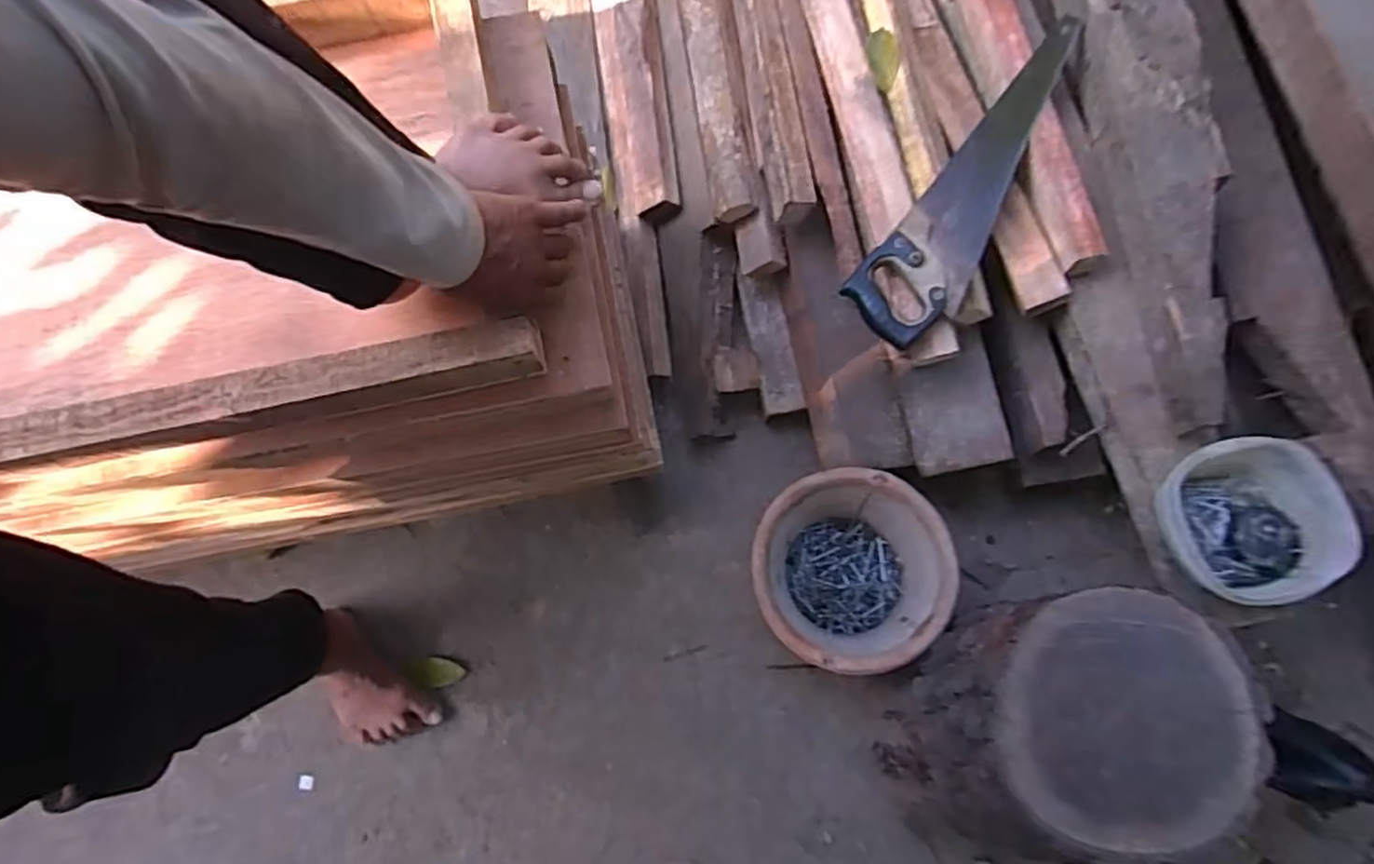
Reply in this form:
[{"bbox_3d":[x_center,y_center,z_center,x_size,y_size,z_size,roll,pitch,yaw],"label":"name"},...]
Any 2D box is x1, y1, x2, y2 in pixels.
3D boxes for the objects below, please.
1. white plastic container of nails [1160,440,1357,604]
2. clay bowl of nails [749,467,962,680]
[{"bbox_3d":[0.626,0.099,0.823,0.183,0.076,0.168,-16,72,-5],"label":"white plastic container of nails"},{"bbox_3d":[0.216,0.188,1.010,0.252,0.178,0.245,0,71,0],"label":"clay bowl of nails"}]

